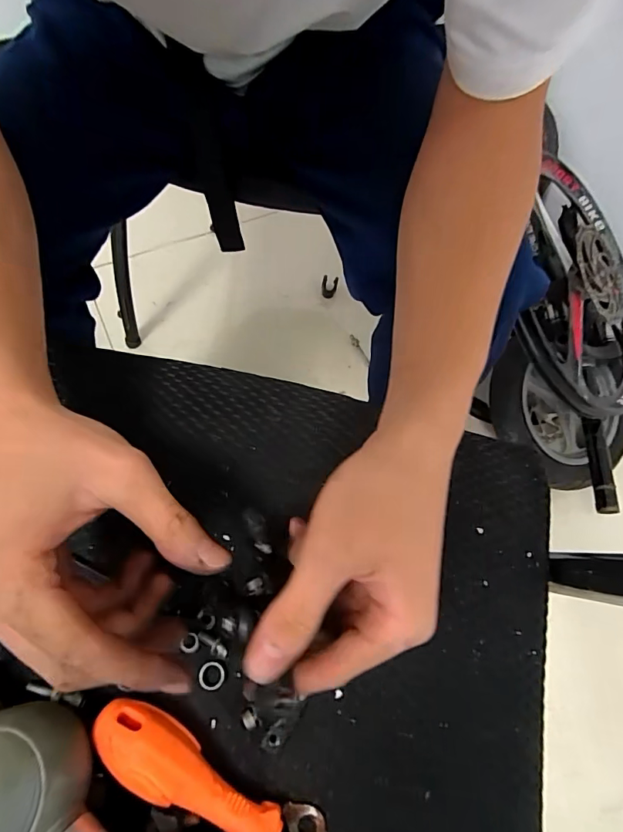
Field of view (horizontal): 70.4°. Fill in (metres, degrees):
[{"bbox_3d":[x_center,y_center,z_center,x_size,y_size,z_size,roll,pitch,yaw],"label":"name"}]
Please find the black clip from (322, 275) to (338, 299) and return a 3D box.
[{"bbox_3d":[0.037,-0.272,0.933,0.035,0.006,0.046,16,102,18],"label":"black clip"}]

